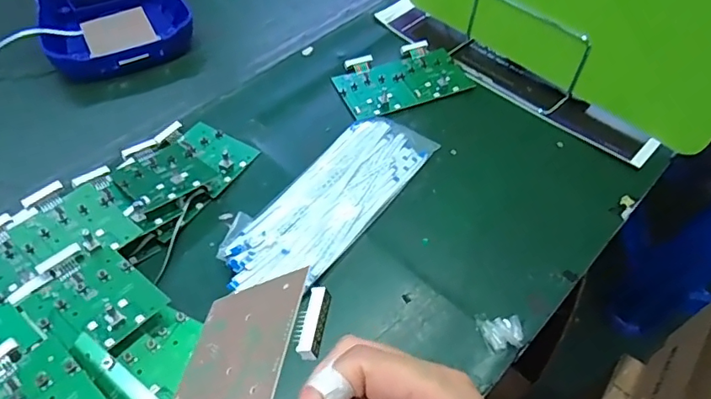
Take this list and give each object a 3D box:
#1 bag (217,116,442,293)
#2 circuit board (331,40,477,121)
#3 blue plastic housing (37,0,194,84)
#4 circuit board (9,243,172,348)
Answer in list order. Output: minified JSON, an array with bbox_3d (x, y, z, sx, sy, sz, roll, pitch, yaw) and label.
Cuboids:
[{"bbox_3d":[-0.023,-0.005,0.506,0.094,0.019,0.248,31,57,20],"label":"bag"},{"bbox_3d":[0.054,-0.146,0.622,0.152,0.010,0.096,-20,55,-17],"label":"circuit board"},{"bbox_3d":[-0.304,-0.226,0.669,0.174,0.051,0.193,-20,55,-17],"label":"blue plastic housing"},{"bbox_3d":[-0.201,0.071,0.396,0.090,0.012,0.075,32,50,21],"label":"circuit board"}]

